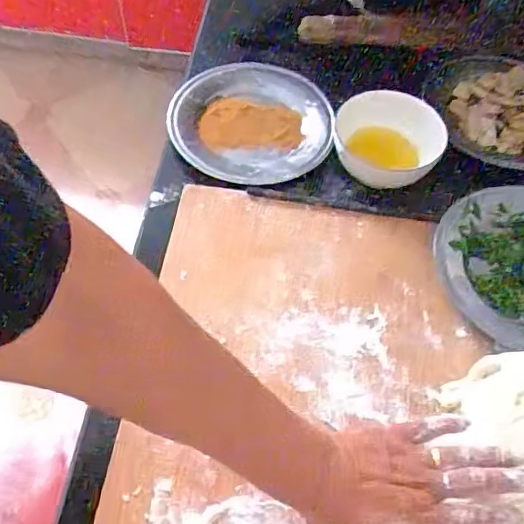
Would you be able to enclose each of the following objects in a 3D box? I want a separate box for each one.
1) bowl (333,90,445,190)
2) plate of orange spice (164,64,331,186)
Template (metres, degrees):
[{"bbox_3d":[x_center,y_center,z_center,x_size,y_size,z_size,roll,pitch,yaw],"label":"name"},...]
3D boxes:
[{"bbox_3d":[0.152,-0.145,0.668,0.130,0.059,0.115,18,58,8],"label":"bowl"},{"bbox_3d":[-0.015,-0.180,0.724,0.207,0.033,0.196,2,59,-3],"label":"plate of orange spice"}]

